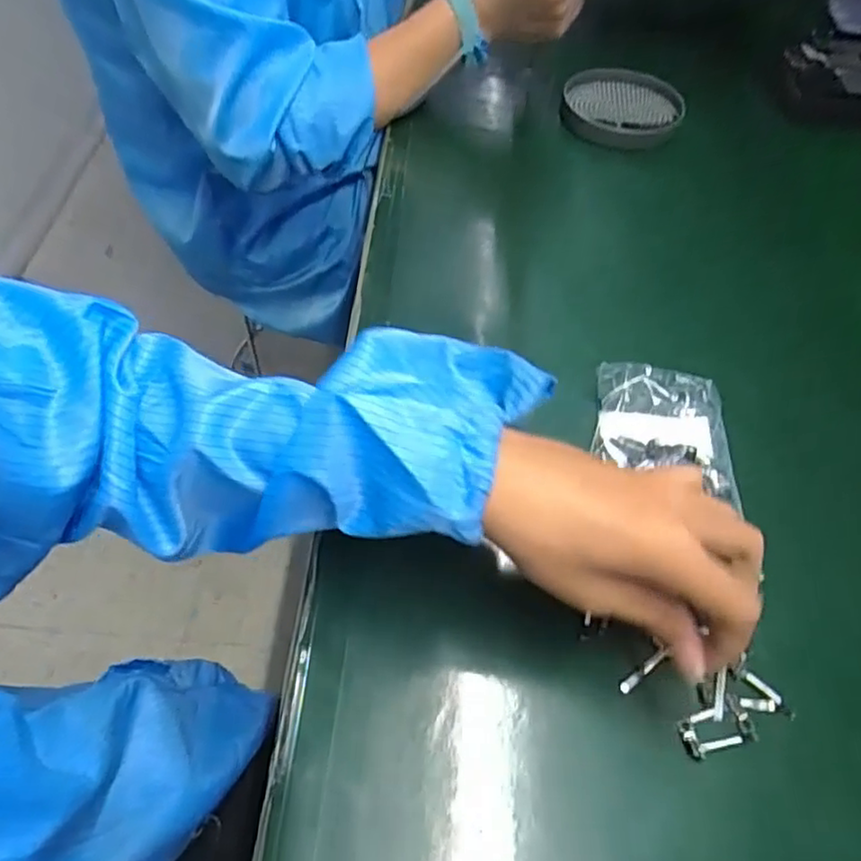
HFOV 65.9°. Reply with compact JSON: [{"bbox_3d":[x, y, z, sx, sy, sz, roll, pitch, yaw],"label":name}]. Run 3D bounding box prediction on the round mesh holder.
[{"bbox_3d":[0.190,-0.322,0.664,0.115,0.030,0.115,2,53,-3],"label":"round mesh holder"}]

